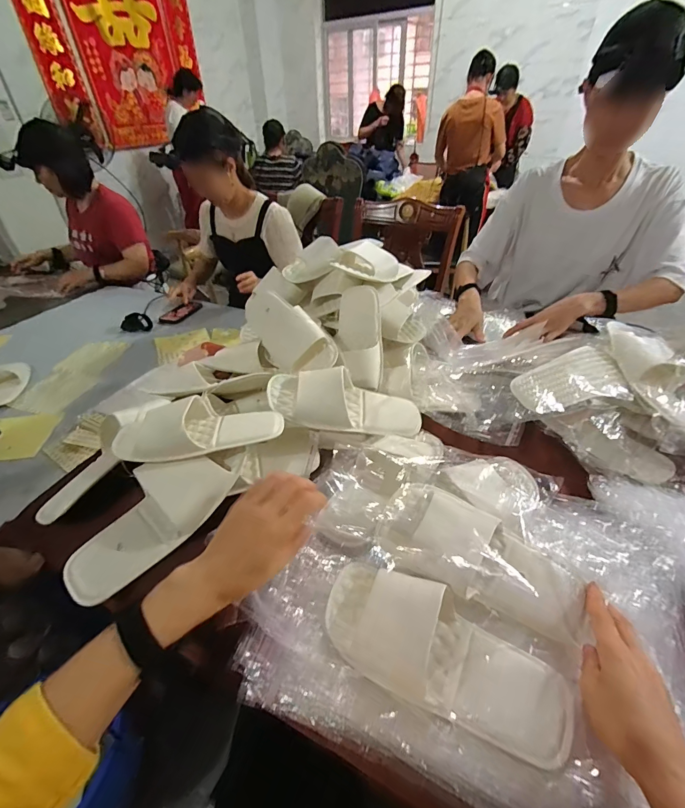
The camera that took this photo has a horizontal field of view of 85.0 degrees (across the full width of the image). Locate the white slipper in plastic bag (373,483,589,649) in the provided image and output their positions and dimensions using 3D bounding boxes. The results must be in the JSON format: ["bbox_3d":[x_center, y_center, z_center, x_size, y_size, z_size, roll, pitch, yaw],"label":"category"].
[{"bbox_3d":[0.152,0.166,0.408,0.219,0.062,0.088,27,45,12],"label":"white slipper in plastic bag"}]

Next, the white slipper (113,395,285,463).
[{"bbox_3d":[-0.206,0.029,0.536,0.230,0.056,0.092,-8,38,-8],"label":"white slipper"}]

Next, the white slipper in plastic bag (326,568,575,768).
[{"bbox_3d":[0.091,0.228,0.350,0.228,0.054,0.090,16,41,22],"label":"white slipper in plastic bag"}]

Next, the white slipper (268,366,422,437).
[{"bbox_3d":[0.009,-0.007,0.621,0.258,0.072,0.099,12,37,-8],"label":"white slipper"}]

